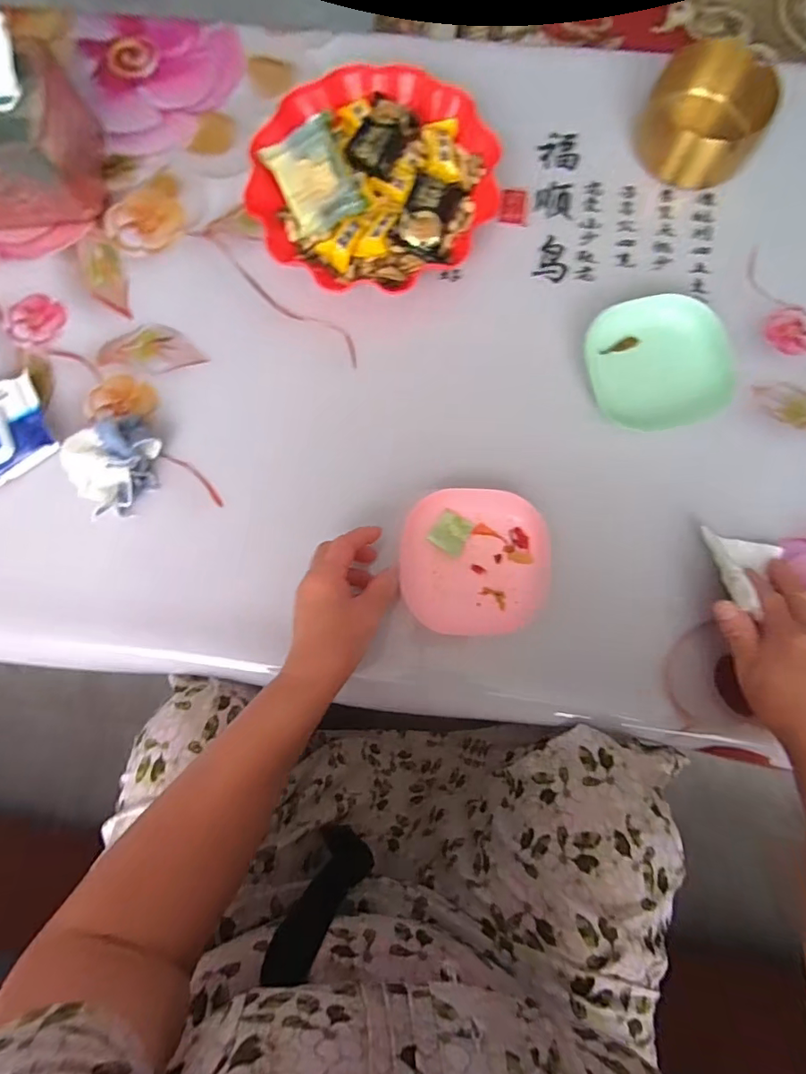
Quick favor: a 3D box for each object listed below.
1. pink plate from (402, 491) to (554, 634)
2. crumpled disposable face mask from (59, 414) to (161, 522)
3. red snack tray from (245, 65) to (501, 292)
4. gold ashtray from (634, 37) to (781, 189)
[{"bbox_3d":[0.065,0.021,0.454,0.128,0.018,0.128,0,82,2],"label":"pink plate"},{"bbox_3d":[-0.267,-0.072,0.463,0.075,0.047,0.085,36,84,6],"label":"crumpled disposable face mask"},{"bbox_3d":[-0.027,-0.349,0.496,0.227,0.049,0.206,-1,82,2],"label":"red snack tray"},{"bbox_3d":[0.292,-0.409,0.489,0.111,0.058,0.093,28,83,5],"label":"gold ashtray"}]

